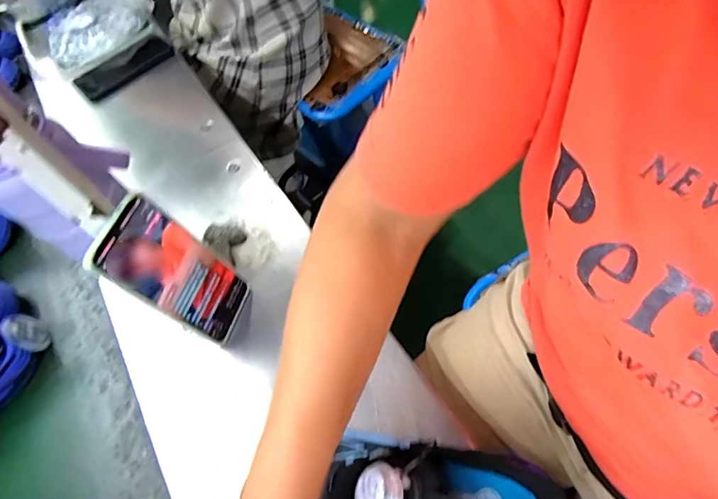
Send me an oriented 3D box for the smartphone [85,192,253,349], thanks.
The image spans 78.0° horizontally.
[{"bbox_3d":[-0.162,0.025,0.407,0.014,0.160,0.073,1,58,30],"label":"smartphone"}]

